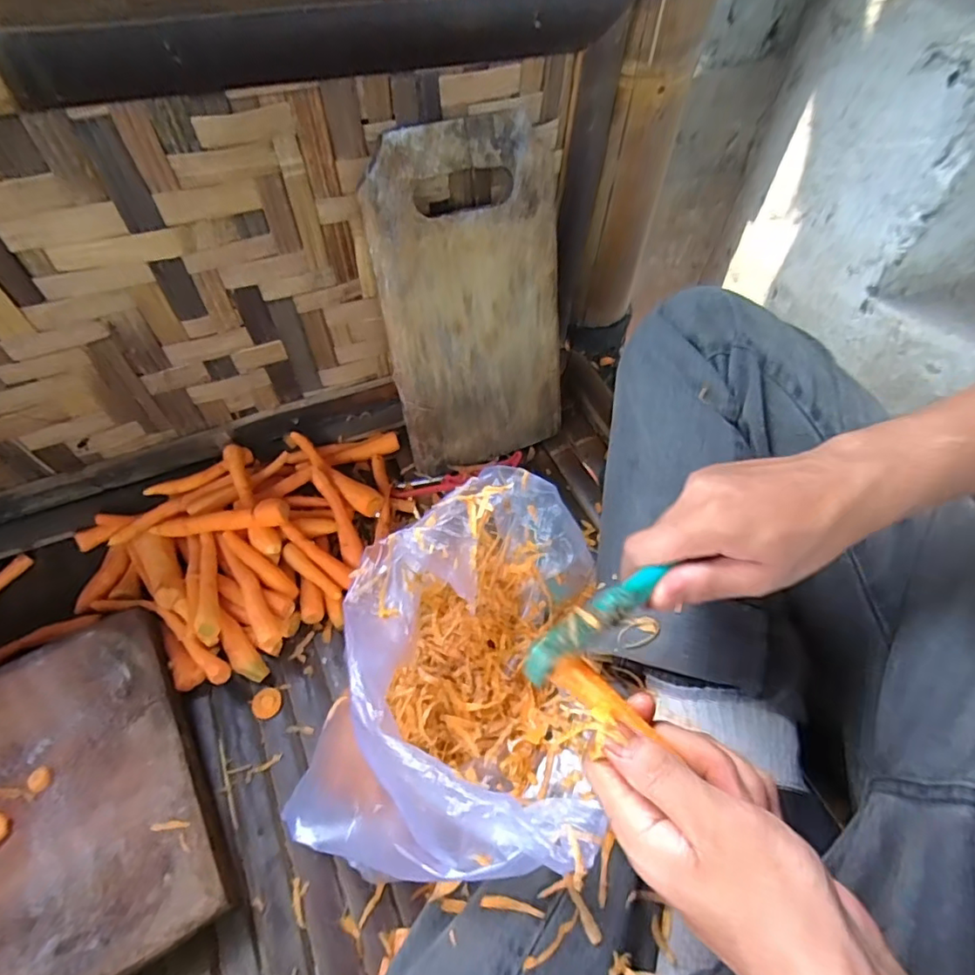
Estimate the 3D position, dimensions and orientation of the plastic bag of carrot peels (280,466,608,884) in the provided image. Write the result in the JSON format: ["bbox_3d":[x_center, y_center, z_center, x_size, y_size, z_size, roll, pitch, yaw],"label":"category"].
[{"bbox_3d":[-0.014,0.107,0.350,0.177,0.131,0.228,9,58,4],"label":"plastic bag of carrot peels"}]

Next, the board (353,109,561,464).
[{"bbox_3d":[-0.008,-0.145,0.472,0.158,0.278,0.011,-19,39,-17],"label":"board"}]

